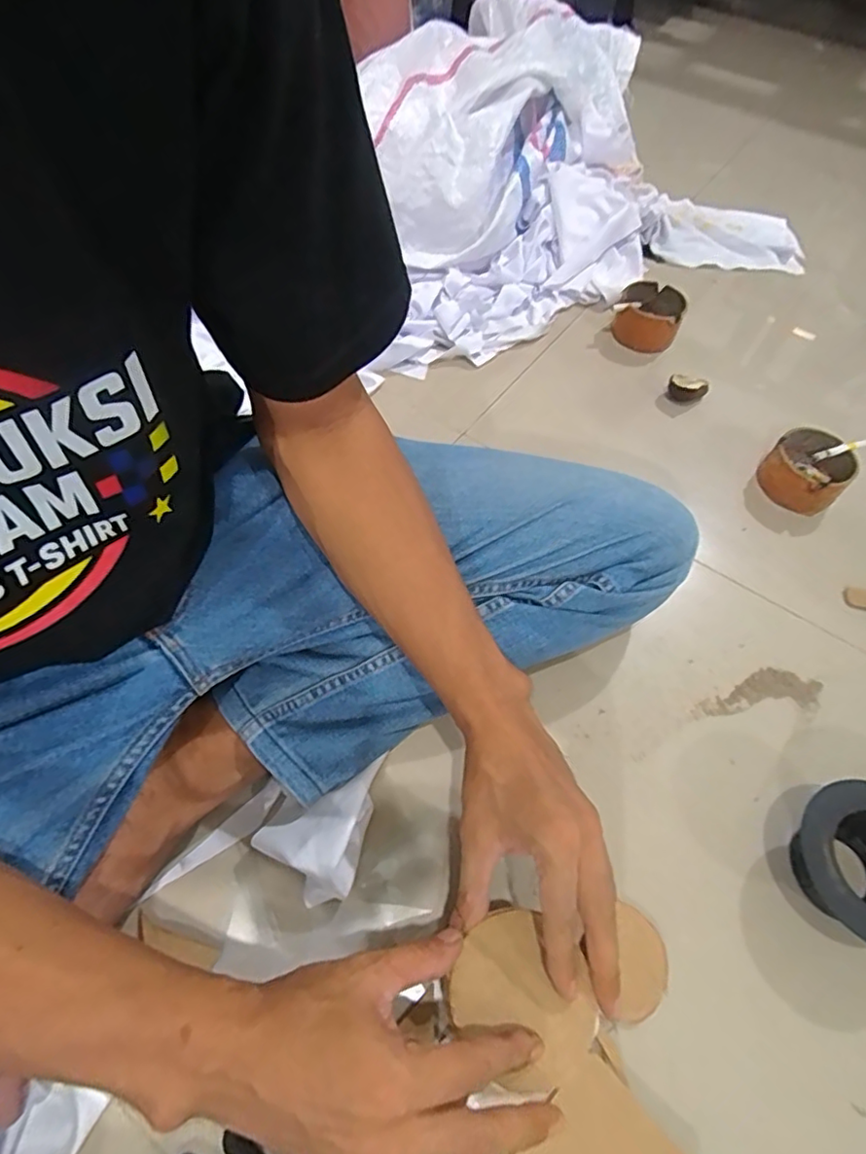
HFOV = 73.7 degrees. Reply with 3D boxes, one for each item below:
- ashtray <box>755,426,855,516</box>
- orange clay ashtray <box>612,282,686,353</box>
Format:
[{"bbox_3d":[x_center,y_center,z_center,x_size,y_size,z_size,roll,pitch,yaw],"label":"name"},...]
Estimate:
[{"bbox_3d":[0.412,-0.117,0.639,0.081,0.051,0.083,41,64,20],"label":"ashtray"},{"bbox_3d":[0.284,-0.346,0.771,0.081,0.053,0.087,23,59,10],"label":"orange clay ashtray"}]

